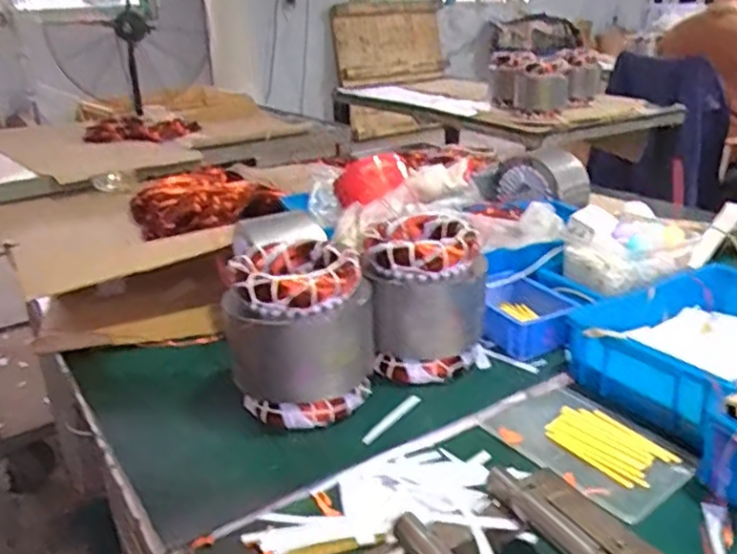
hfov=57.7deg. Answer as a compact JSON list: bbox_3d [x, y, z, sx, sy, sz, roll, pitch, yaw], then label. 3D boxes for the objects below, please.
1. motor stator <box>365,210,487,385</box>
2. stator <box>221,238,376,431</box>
[{"bbox_3d":[0.067,0.021,0.785,0.137,0.160,0.128,3,24,10],"label":"motor stator"},{"bbox_3d":[-0.068,0.059,0.719,0.141,0.163,0.141,-1,23,0],"label":"stator"}]

